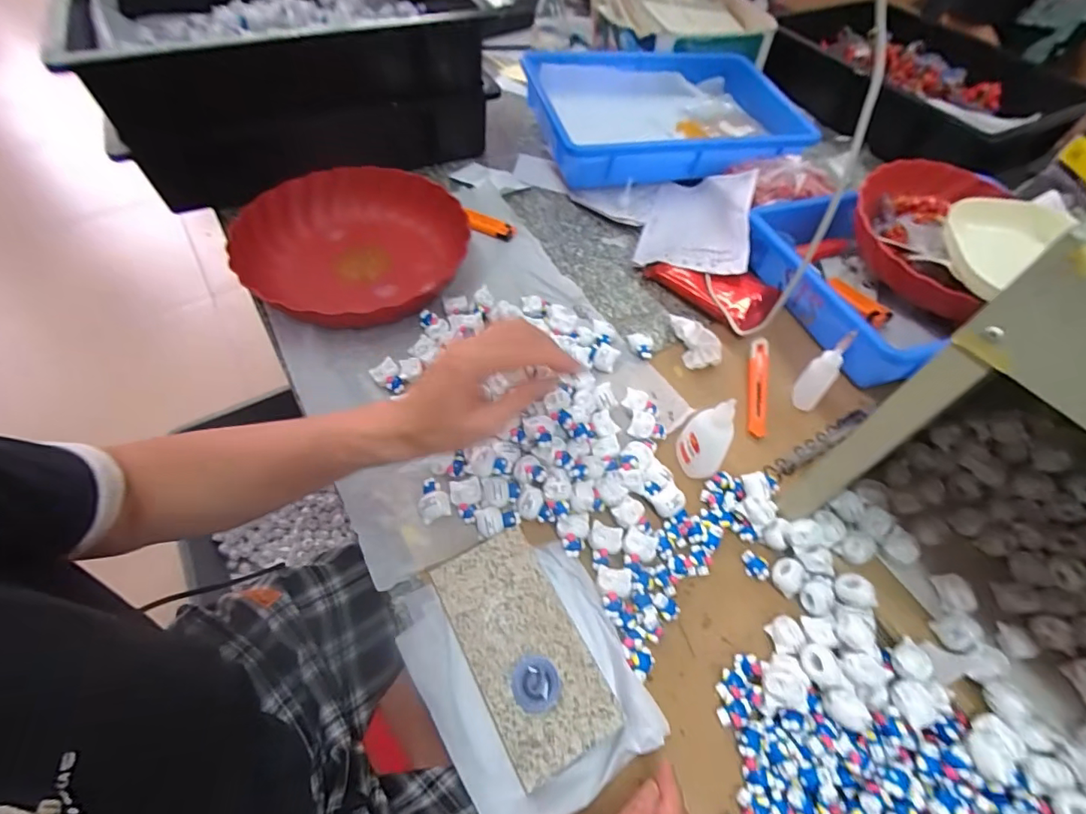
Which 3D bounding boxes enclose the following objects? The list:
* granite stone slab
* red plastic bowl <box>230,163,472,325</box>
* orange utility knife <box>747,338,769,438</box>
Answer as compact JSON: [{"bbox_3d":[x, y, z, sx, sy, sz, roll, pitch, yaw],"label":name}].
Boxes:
[{"bbox_3d":[-0.015,0.164,0.342,0.073,0.019,0.147,-24,60,-16],"label":"granite stone slab"},{"bbox_3d":[-0.213,-0.177,0.548,0.226,0.056,0.232,1,56,-2],"label":"red plastic bowl"},{"bbox_3d":[0.212,-0.021,0.490,0.019,0.010,0.114,12,57,7],"label":"orange utility knife"}]

